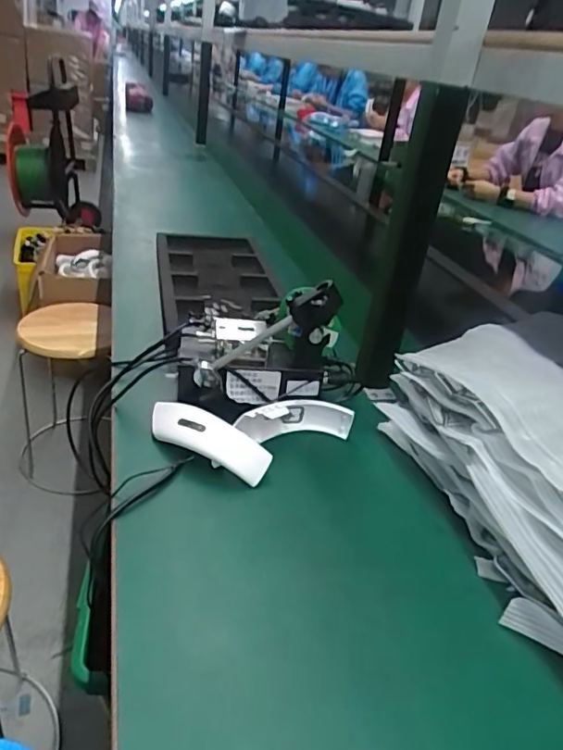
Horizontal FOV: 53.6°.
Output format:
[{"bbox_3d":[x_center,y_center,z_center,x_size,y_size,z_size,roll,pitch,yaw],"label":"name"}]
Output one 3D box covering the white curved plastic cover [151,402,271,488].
[{"bbox_3d":[-0.091,0.074,0.664,0.166,0.054,0.046,23,32,23],"label":"white curved plastic cover"}]

